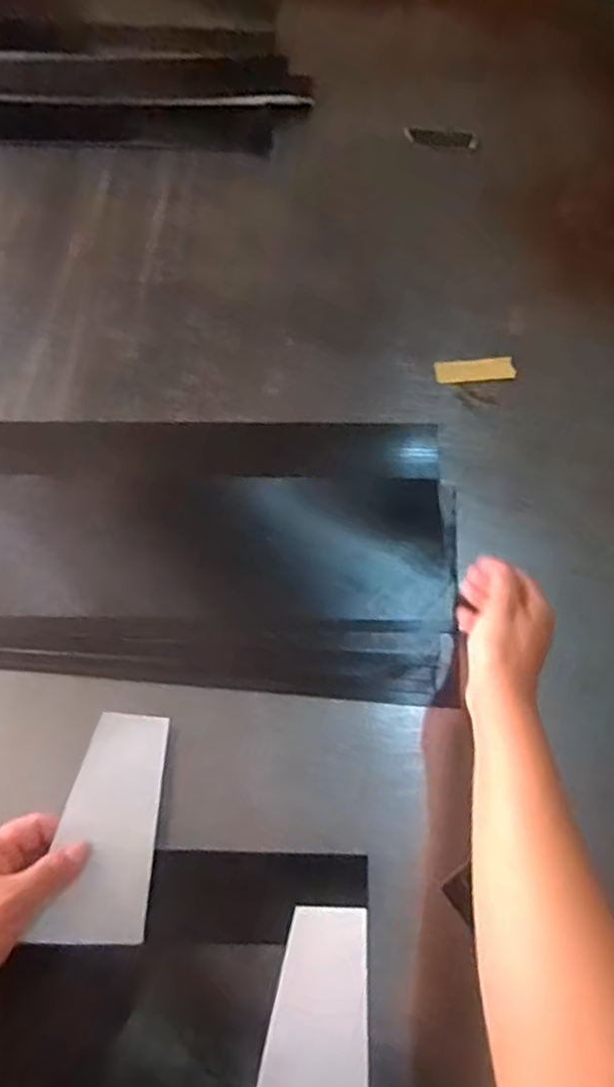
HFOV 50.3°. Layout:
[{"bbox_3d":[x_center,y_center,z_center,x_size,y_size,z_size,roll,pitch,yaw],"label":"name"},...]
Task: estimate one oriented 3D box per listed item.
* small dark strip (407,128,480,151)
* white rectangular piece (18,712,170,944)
[{"bbox_3d":[0.180,-0.543,0.874,0.095,0.007,0.029,11,59,1],"label":"small dark strip"},{"bbox_3d":[-0.138,0.196,0.461,0.066,0.008,0.147,10,64,-15],"label":"white rectangular piece"}]

